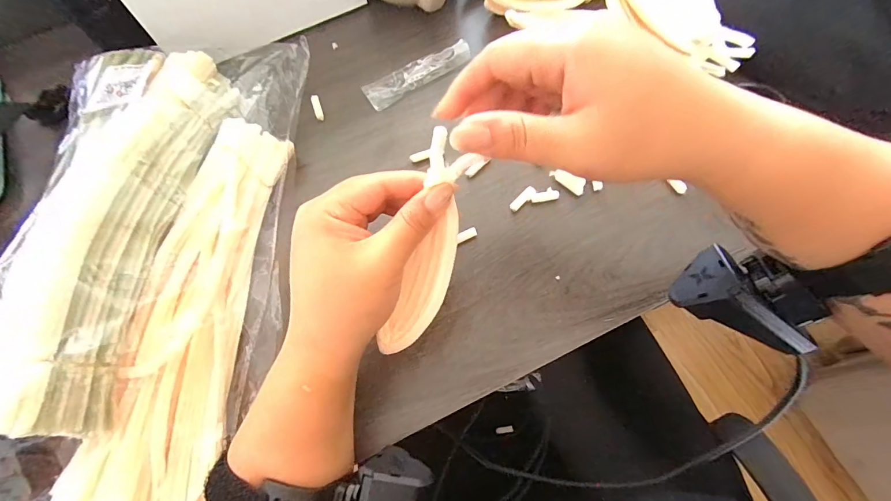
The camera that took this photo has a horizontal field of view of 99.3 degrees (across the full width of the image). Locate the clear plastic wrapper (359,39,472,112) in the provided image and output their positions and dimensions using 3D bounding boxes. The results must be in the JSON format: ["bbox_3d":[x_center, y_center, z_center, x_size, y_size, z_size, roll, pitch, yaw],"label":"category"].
[{"bbox_3d":[-0.028,-0.180,0.382,0.111,0.004,0.032,-31,76,0],"label":"clear plastic wrapper"}]

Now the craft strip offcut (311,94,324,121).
[{"bbox_3d":[-0.128,-0.144,0.379,0.008,0.004,0.031,-20,69,-3],"label":"craft strip offcut"}]

